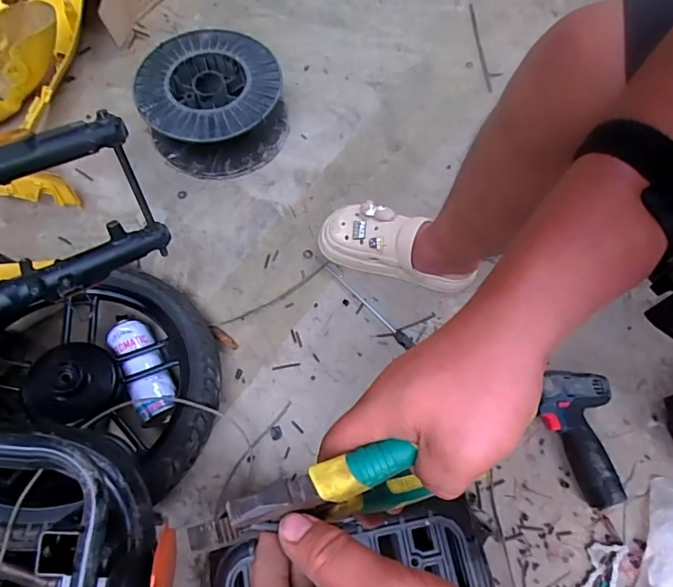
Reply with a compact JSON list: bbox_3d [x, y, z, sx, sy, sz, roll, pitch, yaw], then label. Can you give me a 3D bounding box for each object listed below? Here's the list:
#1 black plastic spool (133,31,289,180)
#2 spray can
[{"bbox_3d":[-0.234,-0.363,0.911,0.261,0.129,0.265,0,67,0],"label":"black plastic spool"},{"bbox_3d":[-0.296,0.108,0.720,0.064,0.053,0.176,-26,70,-11],"label":"spray can"}]

